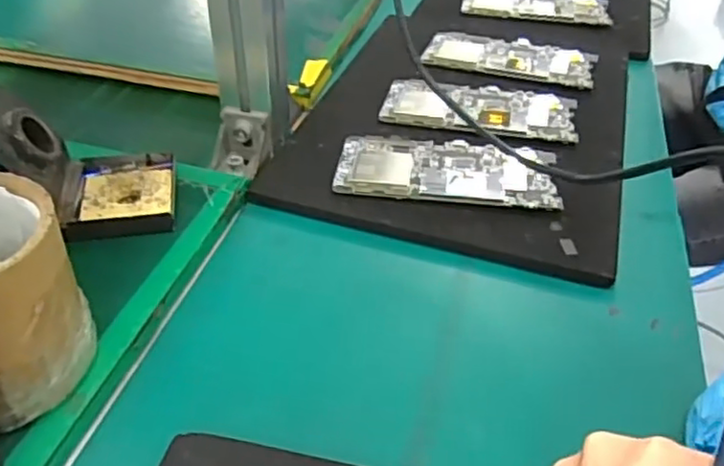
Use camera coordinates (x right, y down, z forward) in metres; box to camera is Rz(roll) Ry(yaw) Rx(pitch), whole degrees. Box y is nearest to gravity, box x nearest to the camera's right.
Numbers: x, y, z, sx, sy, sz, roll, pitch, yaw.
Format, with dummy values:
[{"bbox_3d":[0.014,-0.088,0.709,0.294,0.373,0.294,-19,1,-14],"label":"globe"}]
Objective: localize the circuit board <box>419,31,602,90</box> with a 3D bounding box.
[{"bbox_3d":[0.136,-0.165,0.613,0.153,0.008,0.068,13,39,13],"label":"circuit board"}]

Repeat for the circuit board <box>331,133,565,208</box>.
[{"bbox_3d":[0.060,-0.048,0.474,0.154,0.014,0.073,6,38,3],"label":"circuit board"}]

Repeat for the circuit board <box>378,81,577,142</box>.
[{"bbox_3d":[0.097,-0.105,0.545,0.155,0.008,0.071,9,39,8],"label":"circuit board"}]

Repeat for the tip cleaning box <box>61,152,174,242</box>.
[{"bbox_3d":[-0.157,-0.024,0.431,0.066,0.016,0.076,-8,39,-13],"label":"tip cleaning box"}]

